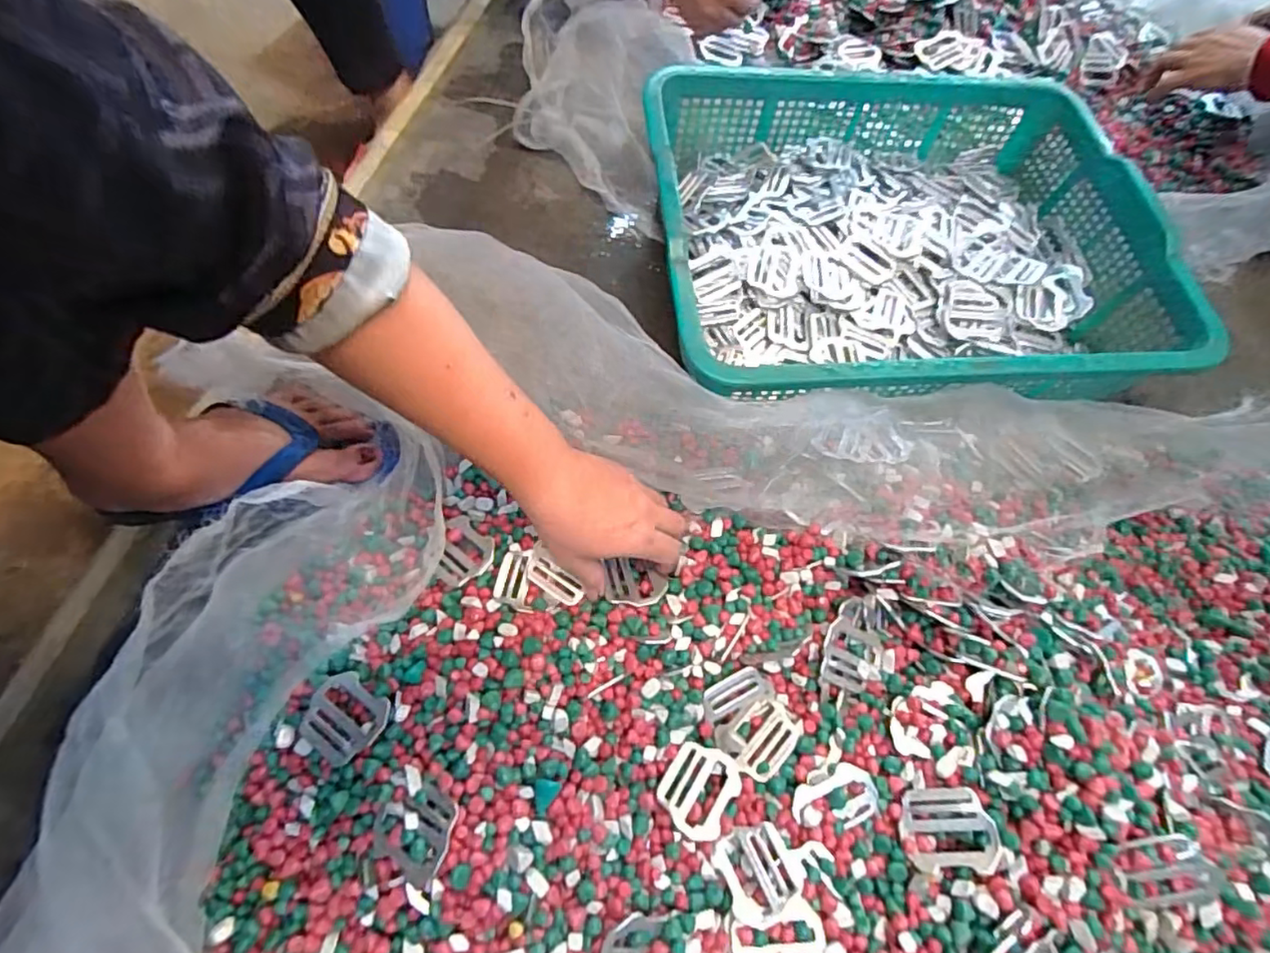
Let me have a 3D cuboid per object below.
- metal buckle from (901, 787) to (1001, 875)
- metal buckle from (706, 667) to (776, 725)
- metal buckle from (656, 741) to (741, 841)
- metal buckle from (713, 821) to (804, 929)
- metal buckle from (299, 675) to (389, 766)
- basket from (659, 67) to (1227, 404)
[{"bbox_3d":[0.203,0.229,0.395,0.055,0.004,0.048,-14,47,20],"label":"metal buckle"},{"bbox_3d":[0.076,0.162,0.453,0.051,0.005,0.032,-29,99,-8],"label":"metal buckle"},{"bbox_3d":[0.044,0.213,0.416,0.047,0.004,0.058,32,53,15],"label":"metal buckle"},{"bbox_3d":[0.082,0.259,0.397,0.046,0.008,0.055,-18,42,-12],"label":"metal buckle"},{"bbox_3d":[-0.198,0.164,0.413,0.055,0.007,0.049,29,65,19],"label":"metal buckle"},{"bbox_3d":[0.258,-0.236,0.594,0.470,0.110,0.376,-5,68,-5],"label":"basket"}]

